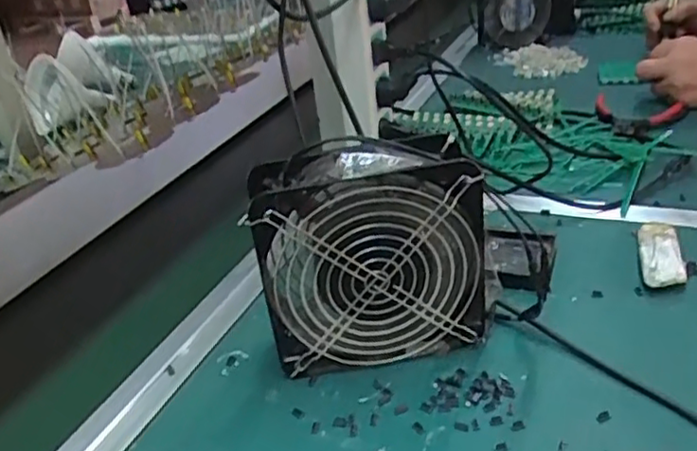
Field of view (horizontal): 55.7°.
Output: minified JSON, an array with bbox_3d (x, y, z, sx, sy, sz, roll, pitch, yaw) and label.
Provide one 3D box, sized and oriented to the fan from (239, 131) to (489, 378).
[{"bbox_3d":[0.017,0.020,0.461,0.149,0.157,0.055,-8,29,-3],"label":"fan"}]

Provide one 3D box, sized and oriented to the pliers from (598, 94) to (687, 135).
[{"bbox_3d":[0.340,-0.129,0.777,0.095,0.013,0.095,8,33,23],"label":"pliers"}]

